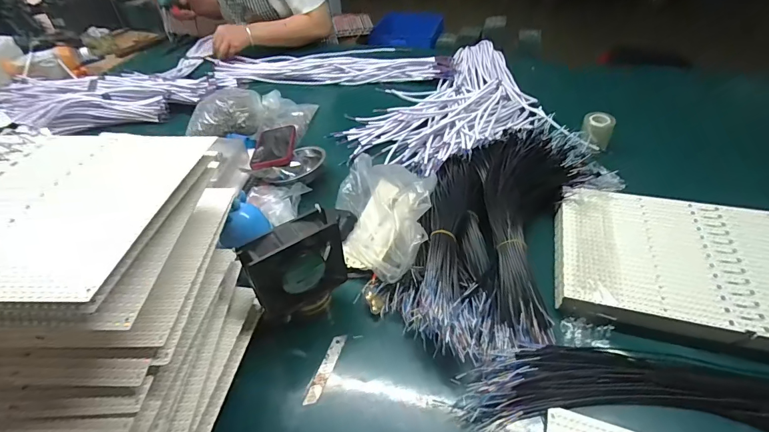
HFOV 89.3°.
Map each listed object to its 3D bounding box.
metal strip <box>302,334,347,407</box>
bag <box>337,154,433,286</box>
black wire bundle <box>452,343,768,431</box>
[{"bbox_3d":[-0.075,0.198,0.505,0.017,0.004,0.098,20,47,7],"label":"metal strip"},{"bbox_3d":[-0.004,-0.007,0.630,0.159,0.070,0.255,5,45,9],"label":"bag"},{"bbox_3d":[0.357,0.214,0.432,0.537,0.040,0.127,6,45,9],"label":"black wire bundle"}]

